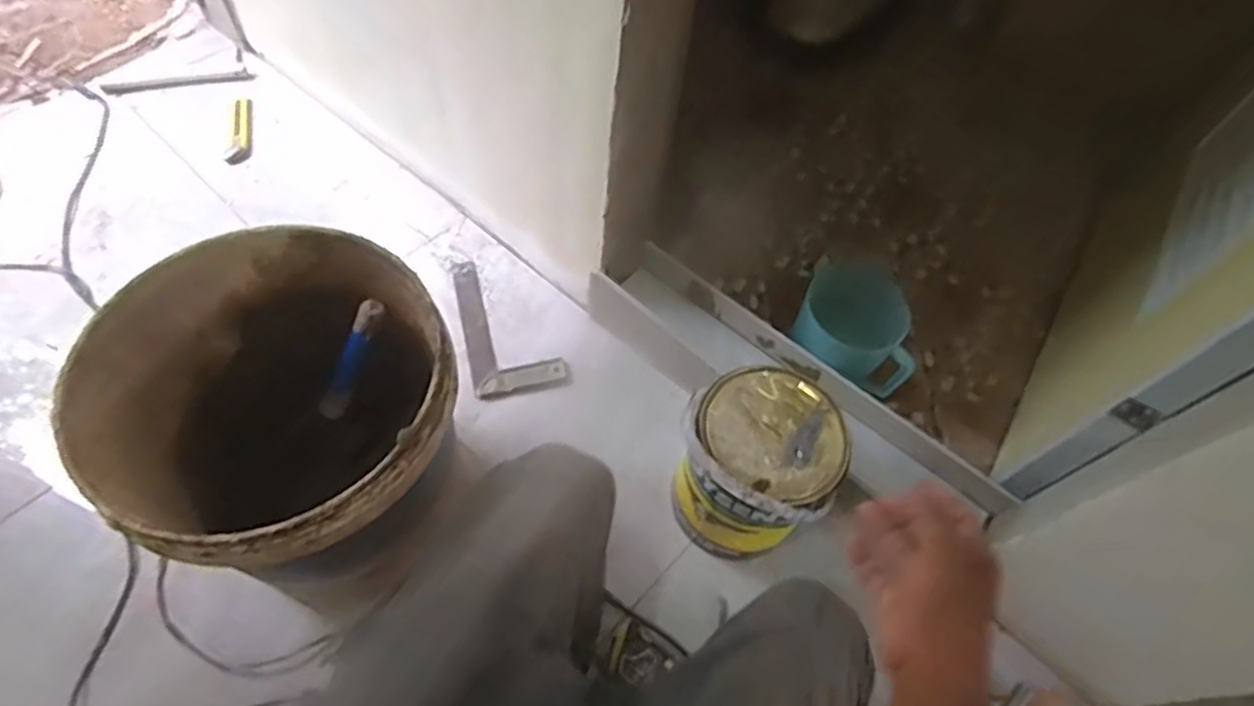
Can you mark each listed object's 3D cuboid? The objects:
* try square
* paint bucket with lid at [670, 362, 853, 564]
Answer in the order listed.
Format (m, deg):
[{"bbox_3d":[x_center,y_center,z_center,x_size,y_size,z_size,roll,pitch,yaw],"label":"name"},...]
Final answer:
[{"bbox_3d":[-0.177,-0.047,1.004,0.130,0.011,0.231,-13,62,-12],"label":"try square"},{"bbox_3d":[0.141,0.129,0.772,0.181,0.217,0.163,-33,68,-22],"label":"paint bucket with lid"}]

